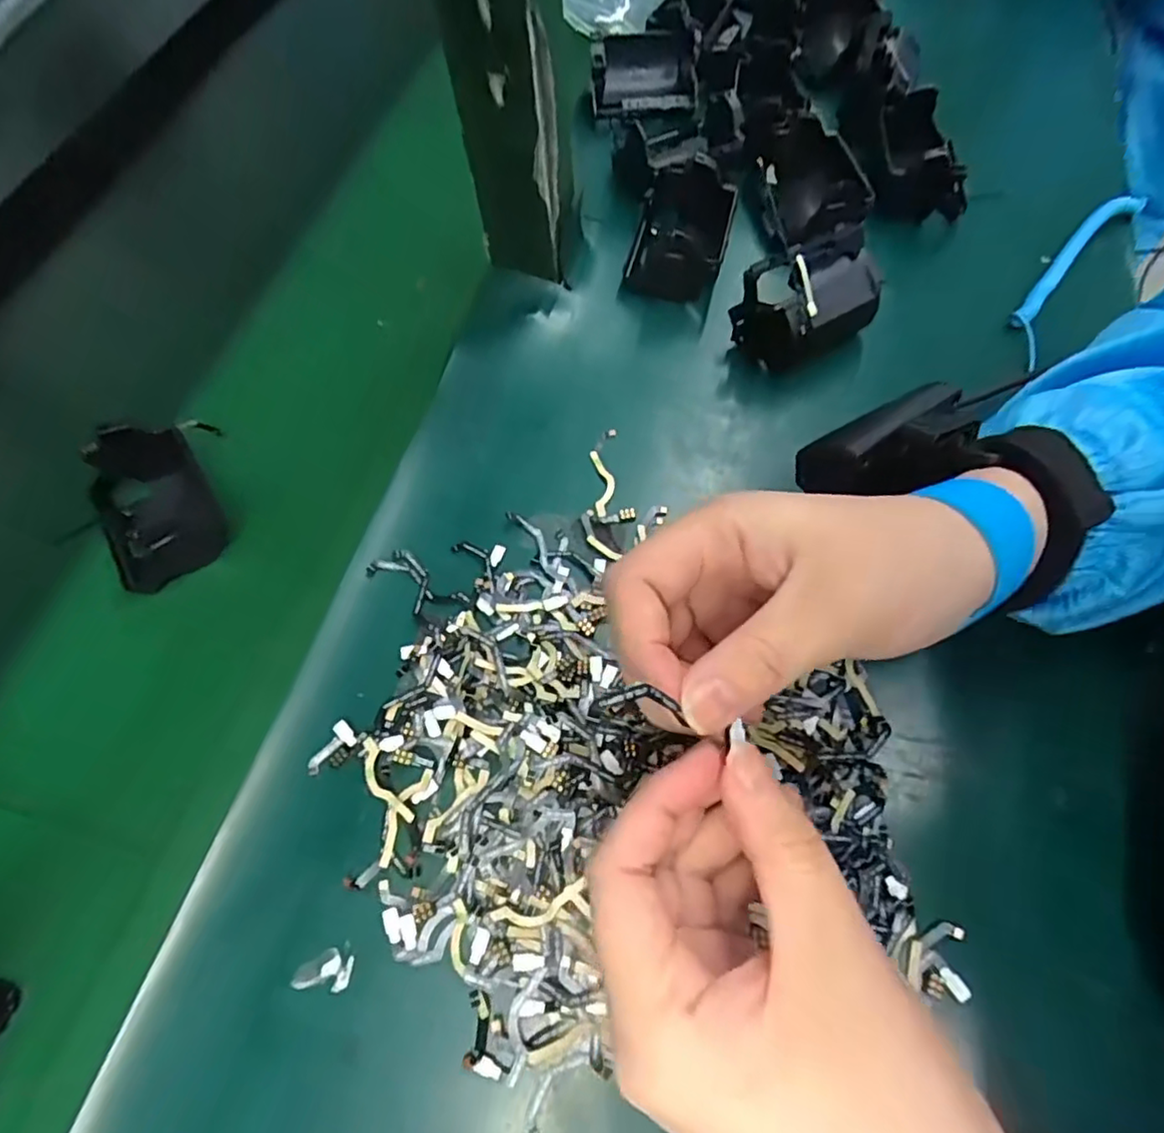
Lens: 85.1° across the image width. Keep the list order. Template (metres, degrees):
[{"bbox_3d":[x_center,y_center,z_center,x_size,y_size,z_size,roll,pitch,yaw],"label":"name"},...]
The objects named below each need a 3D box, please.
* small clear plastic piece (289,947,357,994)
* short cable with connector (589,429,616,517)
[{"bbox_3d":[-0.092,0.143,0.225,0.020,0.004,0.013,4,64,4],"label":"small clear plastic piece"},{"bbox_3d":[0.010,-0.048,0.312,0.012,0.004,0.050,1,64,3],"label":"short cable with connector"}]

